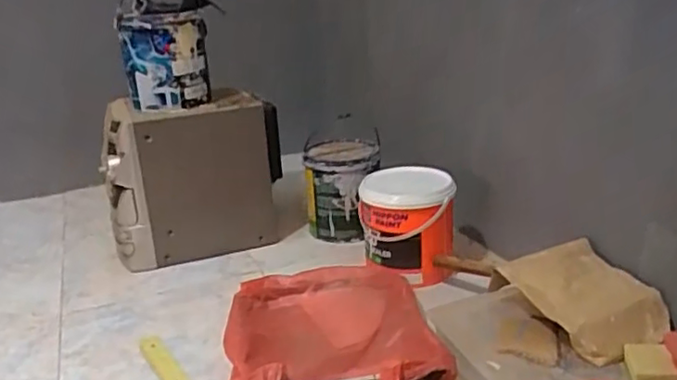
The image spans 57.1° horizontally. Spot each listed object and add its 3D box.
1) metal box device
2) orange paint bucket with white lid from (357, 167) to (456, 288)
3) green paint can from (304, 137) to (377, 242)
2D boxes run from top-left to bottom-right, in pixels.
[{"bbox_3d":[-0.338,-0.030,1.462,0.402,0.335,0.216,-10,21,-17],"label":"metal box device"},{"bbox_3d":[0.139,0.069,1.260,0.188,0.186,0.178,-2,20,5],"label":"orange paint bucket with white lid"},{"bbox_3d":[0.009,0.002,1.486,0.178,0.214,0.185,-3,20,2],"label":"green paint can"}]

